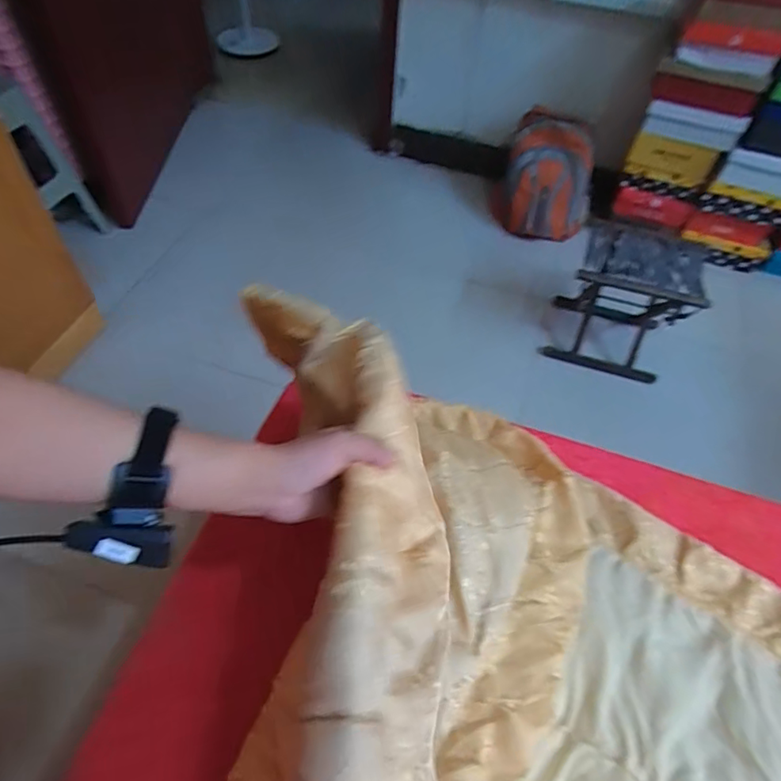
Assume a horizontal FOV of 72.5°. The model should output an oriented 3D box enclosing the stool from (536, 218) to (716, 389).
[{"bbox_3d":[0.646,-0.262,1.501,0.305,0.346,0.344,19,60,5],"label":"stool"}]

